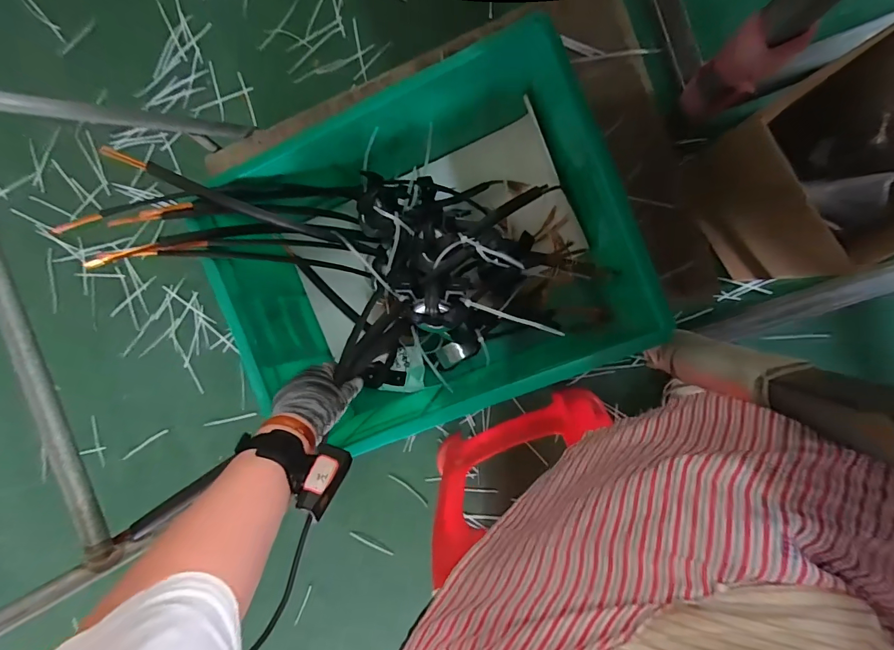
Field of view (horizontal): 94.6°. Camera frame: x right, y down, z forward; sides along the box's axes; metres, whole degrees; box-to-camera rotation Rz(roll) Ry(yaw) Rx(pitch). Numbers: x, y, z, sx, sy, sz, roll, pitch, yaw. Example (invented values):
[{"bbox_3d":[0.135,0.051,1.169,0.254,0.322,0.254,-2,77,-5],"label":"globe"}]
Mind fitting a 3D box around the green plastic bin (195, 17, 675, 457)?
[{"bbox_3d":[-0.032,-0.094,0.641,0.522,0.249,0.427,-21,90,9],"label":"green plastic bin"}]

